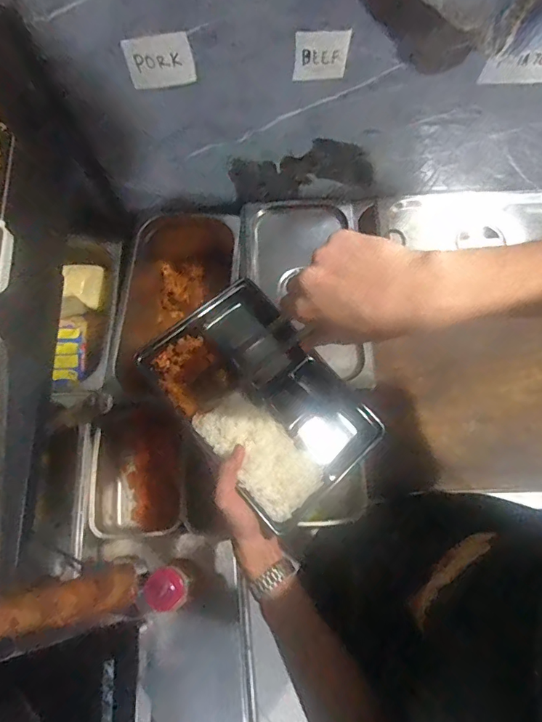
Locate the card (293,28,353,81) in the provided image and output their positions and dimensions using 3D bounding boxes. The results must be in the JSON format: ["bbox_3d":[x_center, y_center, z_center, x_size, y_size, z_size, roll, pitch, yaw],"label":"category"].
[{"bbox_3d":[0.056,-0.342,0.510,0.058,0.055,0.004,1,69,1],"label":"card"}]

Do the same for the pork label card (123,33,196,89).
[{"bbox_3d":[-0.124,-0.335,0.510,0.074,0.054,0.006,-2,69,-1],"label":"pork label card"}]

